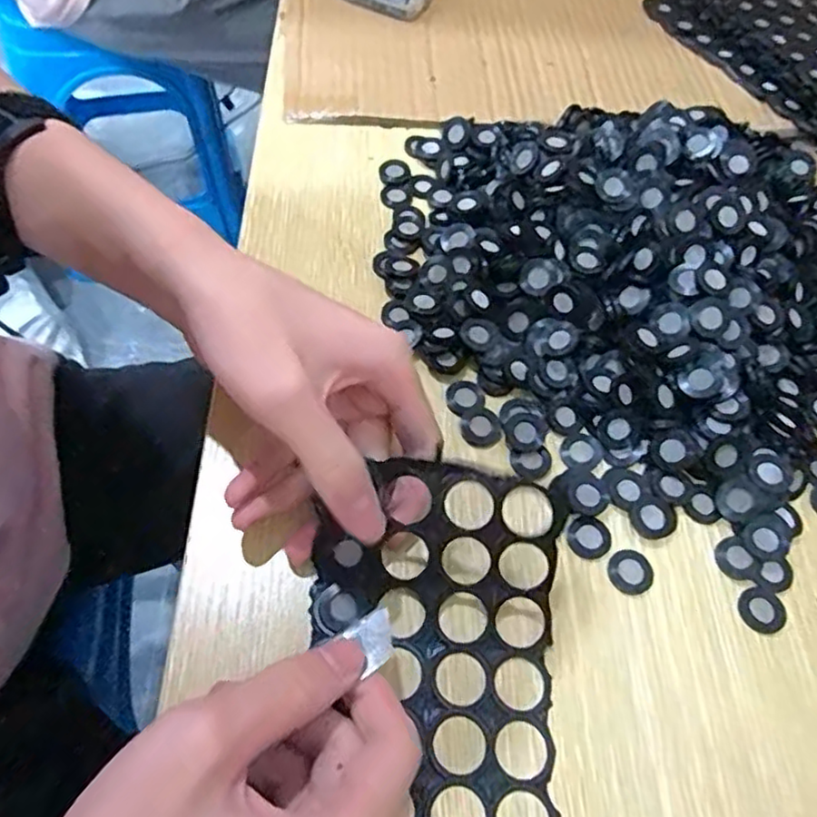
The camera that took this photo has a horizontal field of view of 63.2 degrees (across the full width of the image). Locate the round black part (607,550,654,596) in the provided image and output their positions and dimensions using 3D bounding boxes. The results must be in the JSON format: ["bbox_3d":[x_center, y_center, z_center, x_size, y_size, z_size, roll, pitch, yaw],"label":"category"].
[{"bbox_3d":[0.094,0.068,0.278,0.019,0.004,0.018,3,58,-5],"label":"round black part"}]

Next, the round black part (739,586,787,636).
[{"bbox_3d":[0.147,0.084,0.275,0.018,0.004,0.018,3,58,-5],"label":"round black part"}]

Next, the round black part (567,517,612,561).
[{"bbox_3d":[0.078,0.055,0.284,0.018,0.004,0.018,3,58,-5],"label":"round black part"}]

